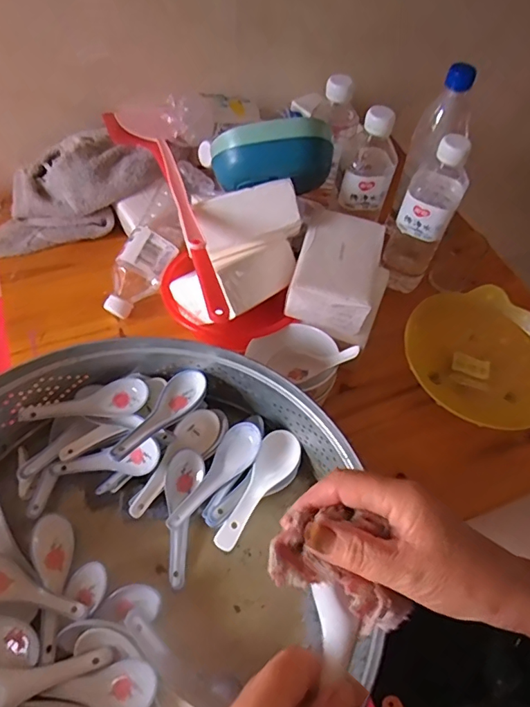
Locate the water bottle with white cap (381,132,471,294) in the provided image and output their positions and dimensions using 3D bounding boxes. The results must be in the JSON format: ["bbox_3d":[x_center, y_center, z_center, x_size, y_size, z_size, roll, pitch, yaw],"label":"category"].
[{"bbox_3d":[0.193,-0.164,0.593,0.061,0.211,0.064,24,58,11],"label":"water bottle with white cap"}]

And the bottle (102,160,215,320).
[{"bbox_3d":[-0.129,-0.139,0.621,0.064,0.062,0.214,25,80,12],"label":"bottle"}]

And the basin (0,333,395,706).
[{"bbox_3d":[-0.128,0.166,0.432,0.396,0.121,0.344,-23,61,-18],"label":"basin"}]

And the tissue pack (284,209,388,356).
[{"bbox_3d":[0.090,-0.094,0.565,0.105,0.071,0.139,19,58,8],"label":"tissue pack"}]

